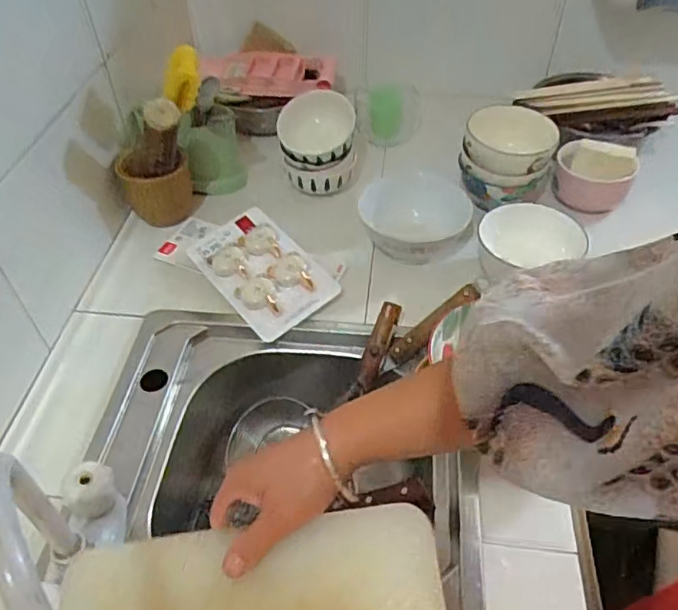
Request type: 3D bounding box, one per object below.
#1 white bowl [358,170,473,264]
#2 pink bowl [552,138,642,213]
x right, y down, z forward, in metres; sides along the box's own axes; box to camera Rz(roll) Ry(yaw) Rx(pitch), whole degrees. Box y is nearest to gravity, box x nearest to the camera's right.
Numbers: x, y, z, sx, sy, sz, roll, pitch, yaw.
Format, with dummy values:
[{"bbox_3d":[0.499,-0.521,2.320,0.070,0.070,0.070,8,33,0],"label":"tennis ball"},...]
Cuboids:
[{"bbox_3d":[0.107,-0.106,0.784,0.134,0.075,0.137,-1,48,1],"label":"white bowl"},{"bbox_3d":[0.369,-0.187,0.851,0.106,0.075,0.082,22,52,20],"label":"pink bowl"}]

